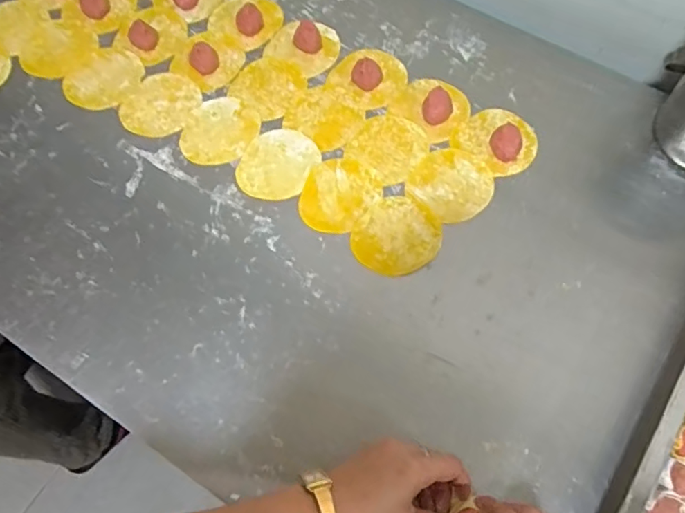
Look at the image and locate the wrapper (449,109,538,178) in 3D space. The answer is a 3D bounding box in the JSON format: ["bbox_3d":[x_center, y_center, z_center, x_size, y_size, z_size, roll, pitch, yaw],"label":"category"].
[{"bbox_3d":[0.170,-0.131,0.585,0.082,0.024,0.075,41,75,15],"label":"wrapper"}]

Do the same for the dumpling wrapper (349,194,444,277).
[{"bbox_3d":[0.055,-0.021,0.554,0.080,0.004,0.088,0,69,1],"label":"dumpling wrapper"}]

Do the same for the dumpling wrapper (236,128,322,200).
[{"bbox_3d":[-0.069,-0.100,0.590,0.076,0.004,0.090,28,69,11],"label":"dumpling wrapper"}]

